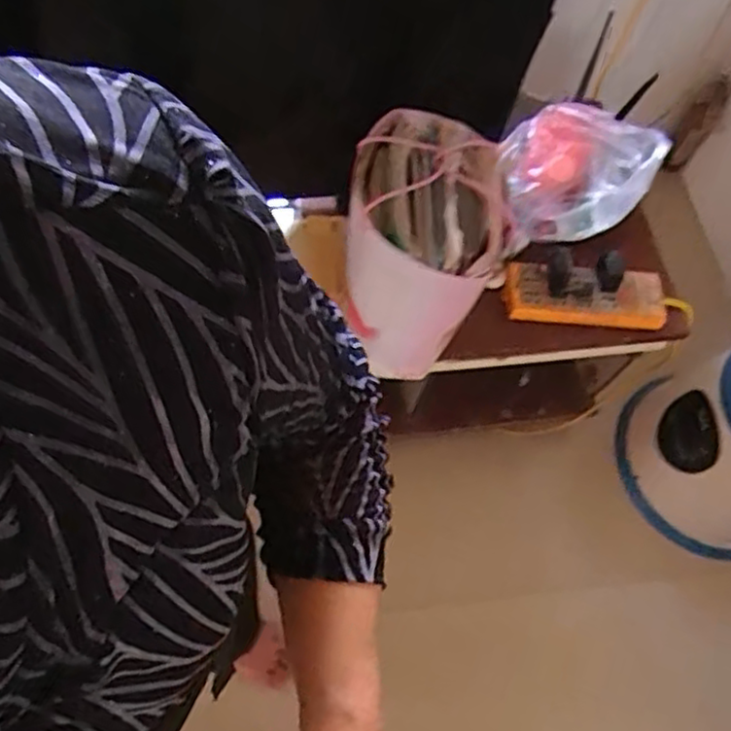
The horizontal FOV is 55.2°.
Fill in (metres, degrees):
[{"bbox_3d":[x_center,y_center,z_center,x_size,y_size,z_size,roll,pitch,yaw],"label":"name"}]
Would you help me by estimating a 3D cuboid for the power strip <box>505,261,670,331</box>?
[{"bbox_3d":[0.358,-0.119,1.129,0.265,0.052,0.101,2,64,0],"label":"power strip"}]

